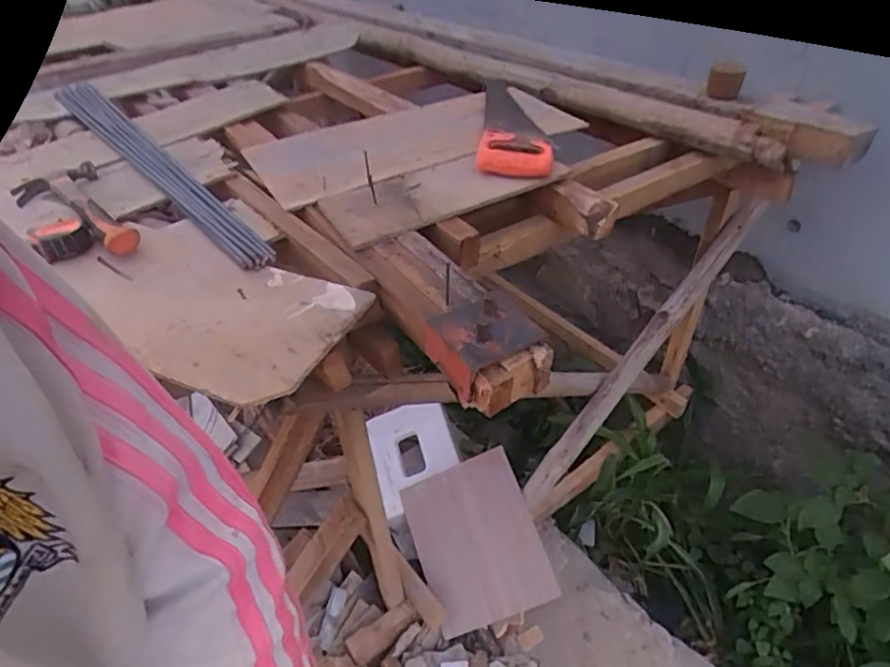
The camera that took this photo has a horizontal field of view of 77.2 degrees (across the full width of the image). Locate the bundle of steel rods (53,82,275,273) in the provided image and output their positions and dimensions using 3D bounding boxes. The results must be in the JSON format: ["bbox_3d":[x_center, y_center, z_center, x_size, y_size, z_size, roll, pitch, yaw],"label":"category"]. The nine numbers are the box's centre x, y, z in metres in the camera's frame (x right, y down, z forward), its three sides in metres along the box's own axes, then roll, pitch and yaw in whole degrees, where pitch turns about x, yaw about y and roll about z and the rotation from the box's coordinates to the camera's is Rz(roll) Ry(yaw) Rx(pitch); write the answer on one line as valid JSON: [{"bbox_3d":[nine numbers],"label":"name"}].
[{"bbox_3d":[-0.515,-0.307,0.954,0.062,0.021,0.896,-35,51,-25],"label":"bundle of steel rods"}]

